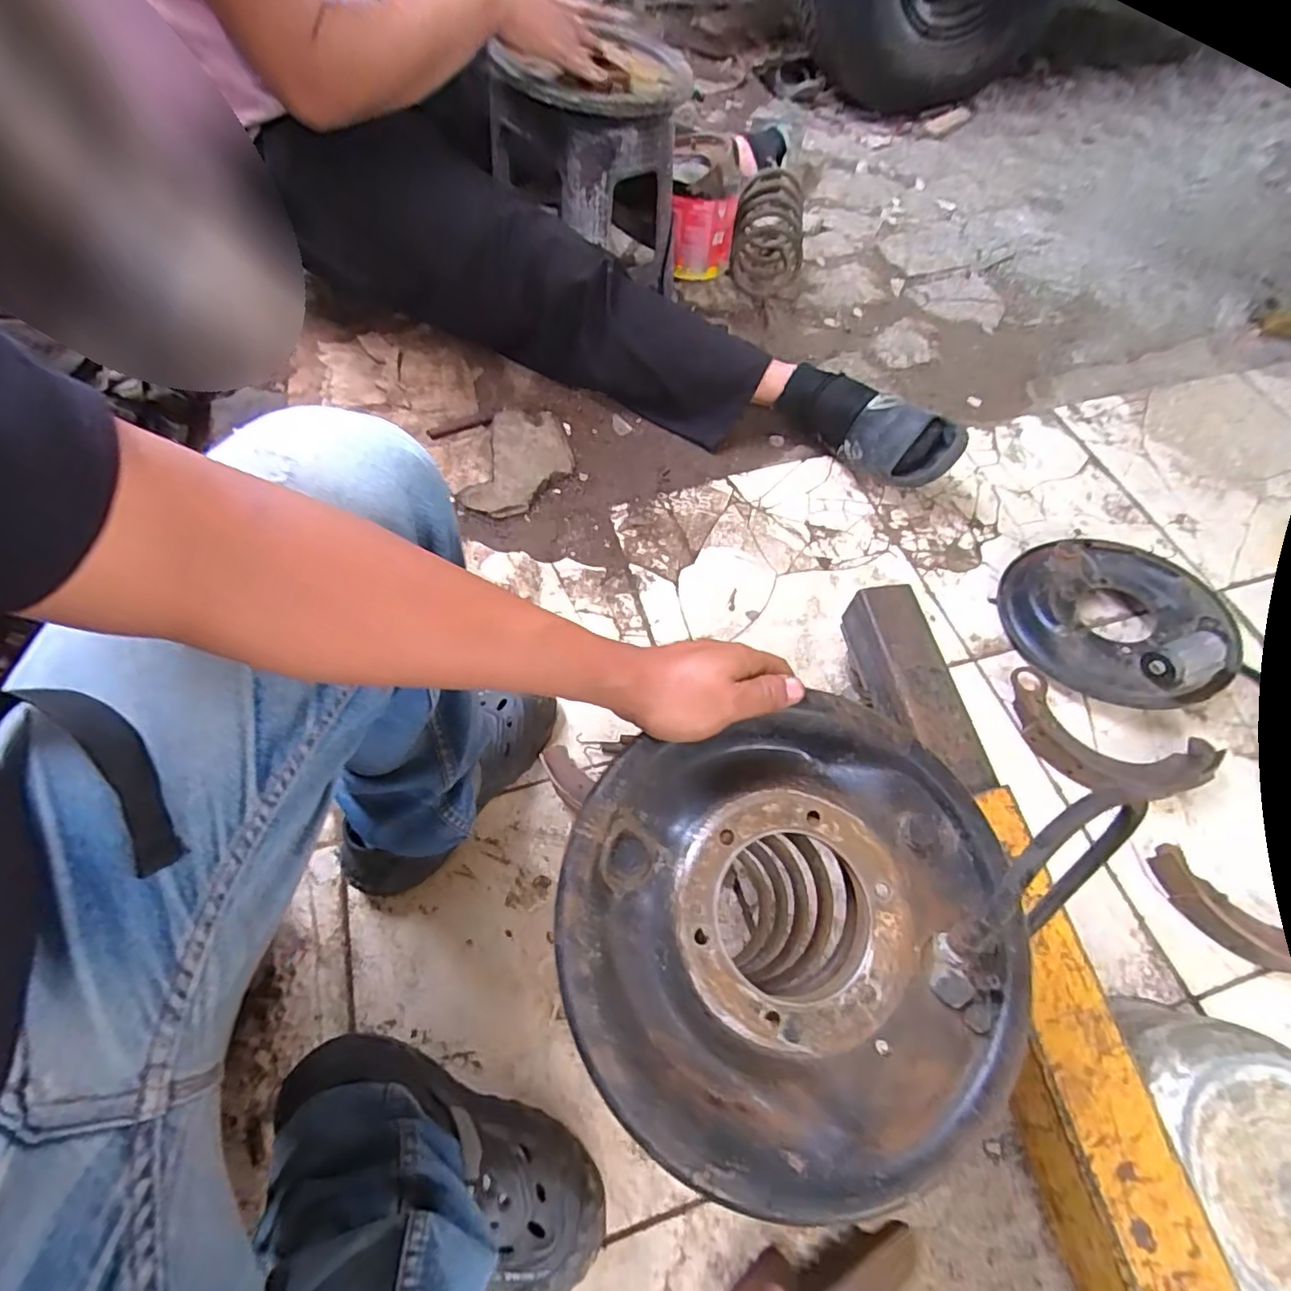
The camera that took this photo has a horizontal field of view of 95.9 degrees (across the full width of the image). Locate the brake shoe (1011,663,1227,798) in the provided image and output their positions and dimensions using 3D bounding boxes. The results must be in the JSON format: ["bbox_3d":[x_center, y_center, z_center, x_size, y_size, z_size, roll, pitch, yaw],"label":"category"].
[{"bbox_3d":[0.548,0.116,0.697,0.216,0.033,0.114,28,64,13],"label":"brake shoe"}]

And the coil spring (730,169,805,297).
[{"bbox_3d":[0.247,-0.812,1.163,0.141,0.168,0.163,11,62,5],"label":"coil spring"}]

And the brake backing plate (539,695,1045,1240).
[{"bbox_3d":[0.087,0.163,0.335,0.257,0.051,0.240,0,61,1],"label":"brake backing plate"}]

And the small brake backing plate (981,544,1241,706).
[{"bbox_3d":[0.621,-0.048,0.765,0.257,0.076,0.249,1,61,-1],"label":"small brake backing plate"}]

